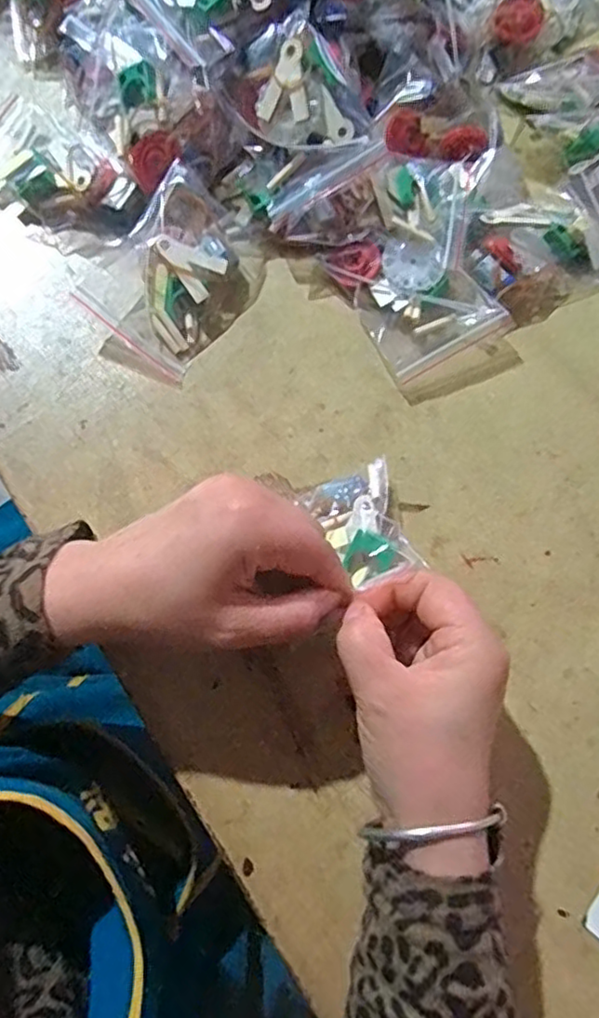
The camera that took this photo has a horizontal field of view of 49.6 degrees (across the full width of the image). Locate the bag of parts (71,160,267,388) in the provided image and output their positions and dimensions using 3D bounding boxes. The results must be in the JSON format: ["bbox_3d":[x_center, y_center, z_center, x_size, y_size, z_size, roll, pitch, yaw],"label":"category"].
[{"bbox_3d":[-0.083,-0.150,0.412,0.093,0.032,0.120,36,77,7],"label":"bag of parts"}]

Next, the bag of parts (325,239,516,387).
[{"bbox_3d":[0.077,-0.139,0.418,0.080,0.025,0.095,-29,78,-9],"label":"bag of parts"}]

